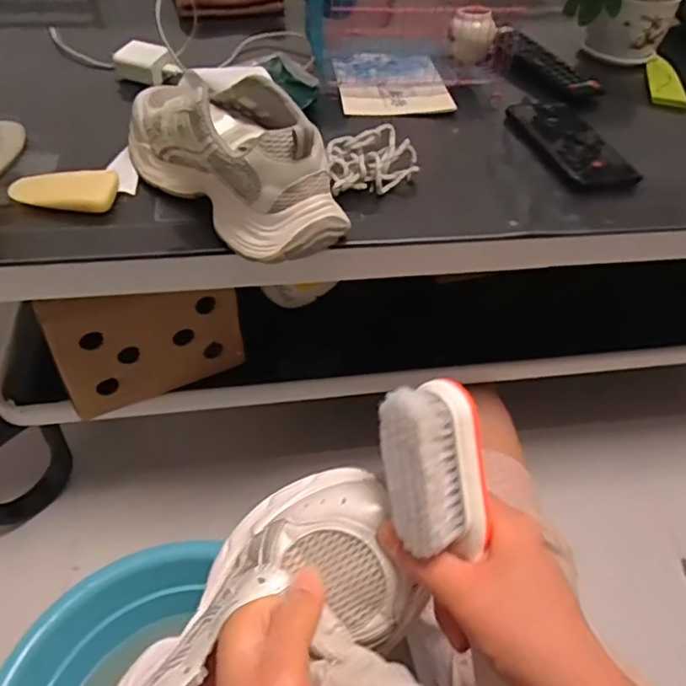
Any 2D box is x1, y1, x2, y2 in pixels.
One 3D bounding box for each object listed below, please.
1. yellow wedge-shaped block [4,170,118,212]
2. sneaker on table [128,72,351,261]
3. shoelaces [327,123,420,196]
[{"bbox_3d":[-0.243,-0.133,0.543,0.089,0.013,0.042,-2,47,-7],"label":"yellow wedge-shaped block"},{"bbox_3d":[-0.095,-0.167,0.525,0.095,0.094,0.236,-33,58,-31],"label":"sneaker on table"},{"bbox_3d":[0.028,-0.173,0.595,0.092,0.043,0.052,-12,49,-15],"label":"shoelaces"}]

